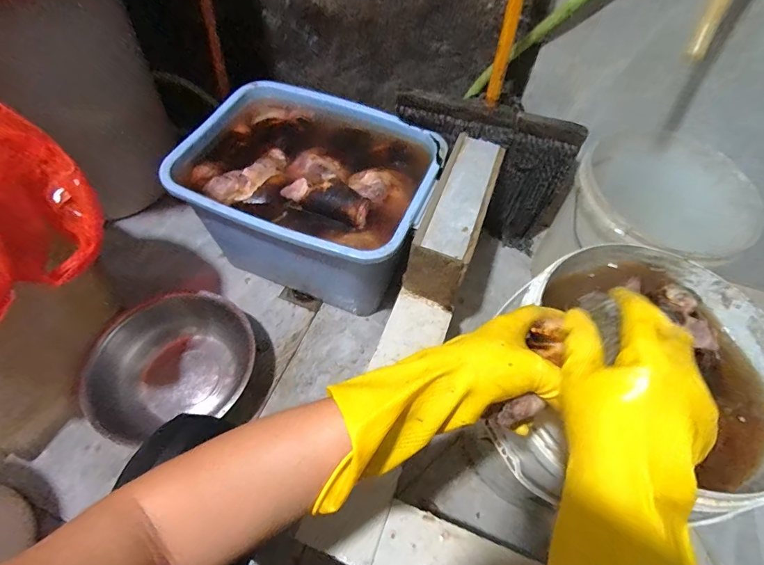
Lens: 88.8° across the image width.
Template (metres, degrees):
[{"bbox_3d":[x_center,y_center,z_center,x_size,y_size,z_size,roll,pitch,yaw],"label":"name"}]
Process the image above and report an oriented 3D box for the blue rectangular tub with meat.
[{"bbox_3d":[-0.146,-0.176,0.871,0.479,0.305,0.396,23,61,11],"label":"blue rectangular tub with meat"}]

